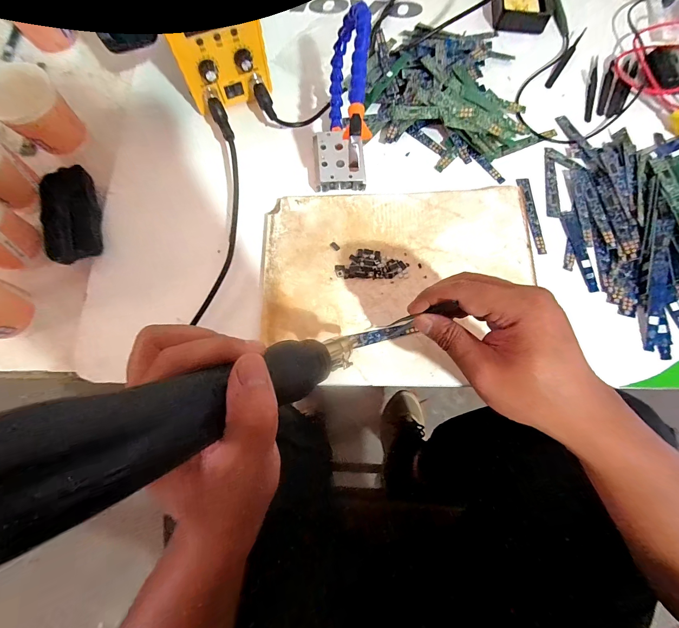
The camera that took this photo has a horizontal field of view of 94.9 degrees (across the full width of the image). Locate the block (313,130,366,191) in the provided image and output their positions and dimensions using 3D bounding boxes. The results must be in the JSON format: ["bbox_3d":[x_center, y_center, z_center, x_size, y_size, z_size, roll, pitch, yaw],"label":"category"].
[{"bbox_3d":[0.000,-0.181,0.363,0.052,0.021,0.069,-8,77,-3],"label":"block"}]

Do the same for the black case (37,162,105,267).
[{"bbox_3d":[-0.298,-0.111,0.348,0.053,0.020,0.106,-20,77,-6],"label":"black case"}]

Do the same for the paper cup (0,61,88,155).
[{"bbox_3d":[-0.329,-0.219,0.346,0.060,0.071,0.065,0,76,-1],"label":"paper cup"}]

